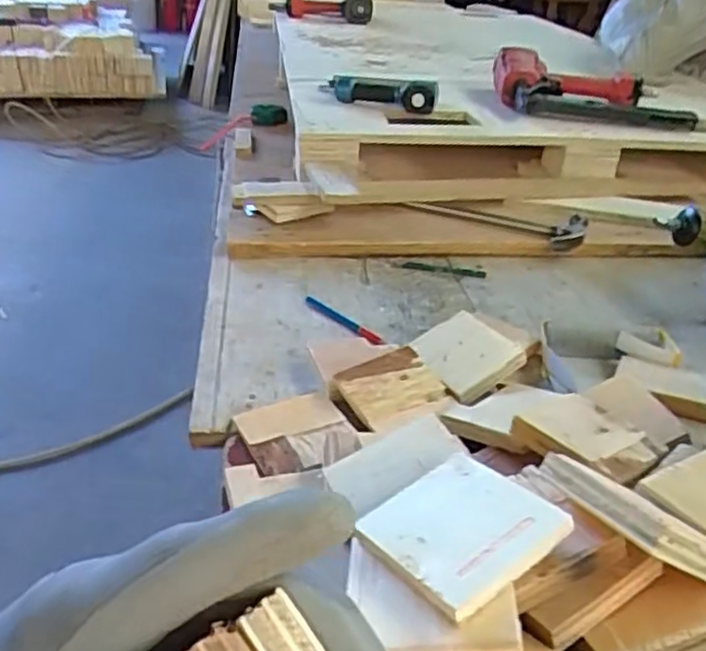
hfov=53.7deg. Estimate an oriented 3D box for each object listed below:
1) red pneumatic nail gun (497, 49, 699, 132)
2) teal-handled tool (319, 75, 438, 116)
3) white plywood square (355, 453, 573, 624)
[{"bbox_3d":[0.428,-0.428,1.259,0.330,0.072,0.278,8,32,6],"label":"red pneumatic nail gun"},{"bbox_3d":[0.043,-0.397,1.198,0.203,0.050,0.054,7,32,5],"label":"teal-handled tool"},{"bbox_3d":[0.062,0.117,0.406,0.094,0.009,0.092,-27,32,-29],"label":"white plywood square"}]

